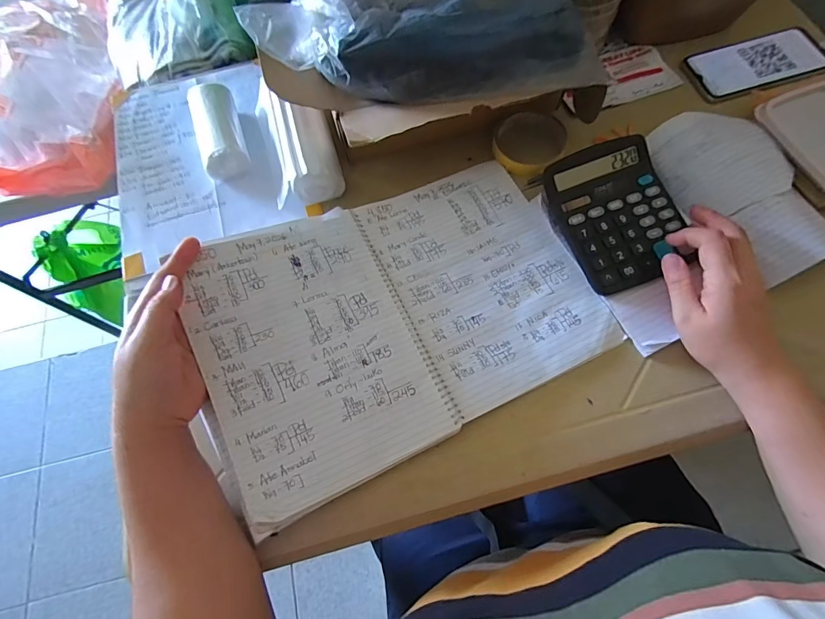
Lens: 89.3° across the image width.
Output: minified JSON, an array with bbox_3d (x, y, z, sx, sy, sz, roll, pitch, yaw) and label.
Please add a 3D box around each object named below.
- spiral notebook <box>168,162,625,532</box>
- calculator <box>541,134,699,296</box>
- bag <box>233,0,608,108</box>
[{"bbox_3d":[-0.014,-0.004,0.393,0.370,0.053,0.242,-27,70,-8],"label":"spiral notebook"},{"bbox_3d":[0.211,-0.099,0.420,0.116,0.035,0.140,-20,69,-6],"label":"calculator"},{"bbox_3d":[0.023,-0.310,0.409,0.317,0.087,0.204,8,69,5],"label":"bag"}]

